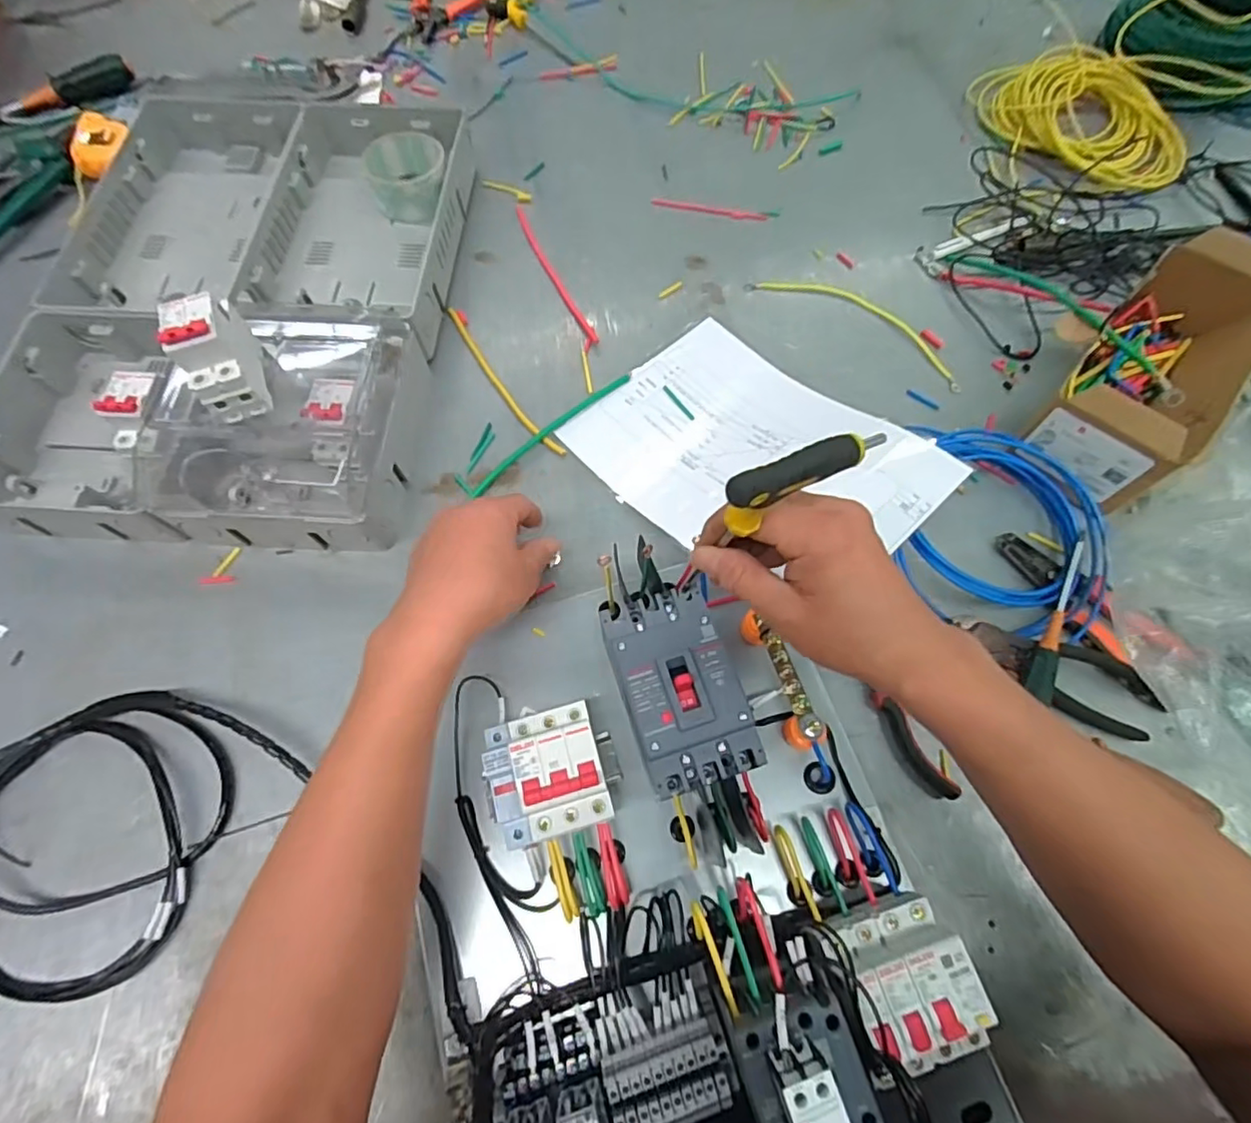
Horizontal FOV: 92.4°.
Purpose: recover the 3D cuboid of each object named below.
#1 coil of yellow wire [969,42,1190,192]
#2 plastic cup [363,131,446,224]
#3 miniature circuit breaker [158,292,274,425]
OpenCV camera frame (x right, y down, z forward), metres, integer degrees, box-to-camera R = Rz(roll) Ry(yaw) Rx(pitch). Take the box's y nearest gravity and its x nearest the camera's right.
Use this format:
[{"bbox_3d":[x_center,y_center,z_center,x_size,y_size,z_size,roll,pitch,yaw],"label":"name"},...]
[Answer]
[{"bbox_3d":[0.545,-0.525,0.702,0.207,0.049,0.201,0,68,1],"label":"coil of yellow wire"},{"bbox_3d":[-0.231,-0.409,0.649,0.085,0.049,0.093,0,68,1],"label":"plastic cup"},{"bbox_3d":[-0.301,-0.152,0.441,0.041,0.071,0.074,-19,69,-7],"label":"miniature circuit breaker"}]

